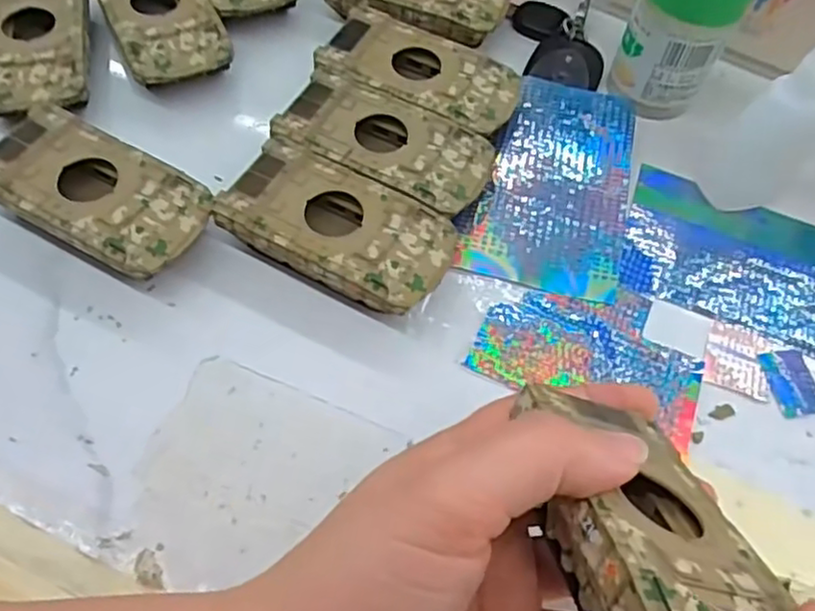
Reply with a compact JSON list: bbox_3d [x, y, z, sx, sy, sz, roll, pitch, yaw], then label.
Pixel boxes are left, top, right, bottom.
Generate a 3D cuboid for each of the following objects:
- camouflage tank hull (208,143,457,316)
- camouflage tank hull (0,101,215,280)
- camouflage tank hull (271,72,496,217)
[{"bbox_3d":[-0.029,-0.030,0.299,0.094,0.025,0.053,24,61,10],"label":"camouflage tank hull"},{"bbox_3d":[-0.132,-0.045,0.300,0.094,0.027,0.051,26,61,12],"label":"camouflage tank hull"},{"bbox_3d":[-0.010,-0.072,0.324,0.095,0.023,0.049,23,61,10],"label":"camouflage tank hull"}]

